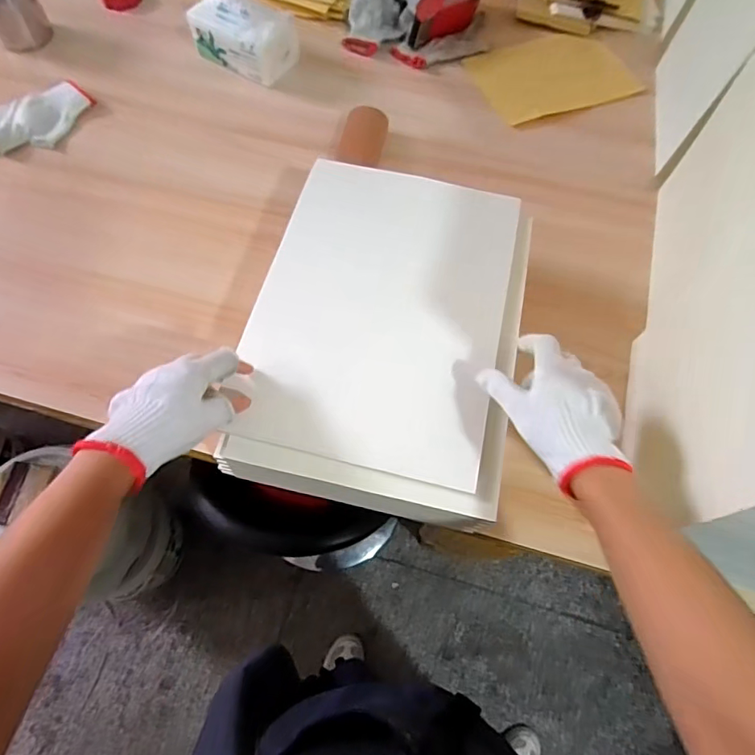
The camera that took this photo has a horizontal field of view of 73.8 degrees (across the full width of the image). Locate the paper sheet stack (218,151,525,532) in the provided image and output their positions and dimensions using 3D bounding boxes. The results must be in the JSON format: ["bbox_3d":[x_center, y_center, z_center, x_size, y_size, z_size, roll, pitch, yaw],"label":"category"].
[{"bbox_3d":[0.013,-0.058,0.564,0.272,0.056,0.387,12,66,3],"label":"paper sheet stack"}]

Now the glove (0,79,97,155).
[{"bbox_3d":[-0.526,-0.387,0.758,0.186,0.021,0.091,-24,69,-13],"label":"glove"}]

